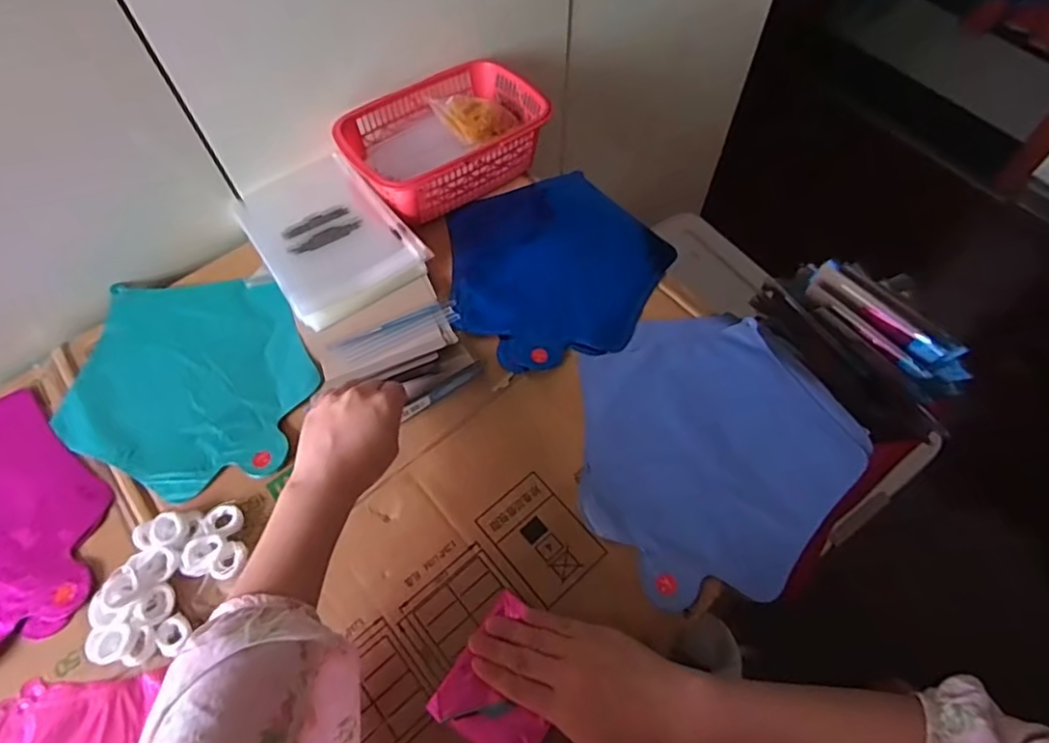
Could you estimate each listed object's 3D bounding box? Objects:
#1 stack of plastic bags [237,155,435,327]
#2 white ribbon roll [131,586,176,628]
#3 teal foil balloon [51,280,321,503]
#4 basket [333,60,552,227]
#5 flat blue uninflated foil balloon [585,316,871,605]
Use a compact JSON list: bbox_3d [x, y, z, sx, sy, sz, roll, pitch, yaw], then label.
[{"bbox_3d":[-0.202,-0.139,0.616,0.137,0.033,0.190,-31,65,-15],"label":"stack of plastic bags"},{"bbox_3d":[-0.278,0.176,0.444,0.023,0.014,0.028,30,65,17],"label":"white ribbon roll"},{"bbox_3d":[-0.310,0.004,0.552,0.223,0.008,0.217,3,61,3],"label":"teal foil balloon"},{"bbox_3d":[-0.088,-0.252,0.658,0.216,0.078,0.150,-28,64,-14],"label":"basket"},{"bbox_3d":[0.158,0.060,0.513,0.235,0.012,0.232,0,61,1],"label":"flat blue uninflated foil balloon"}]

